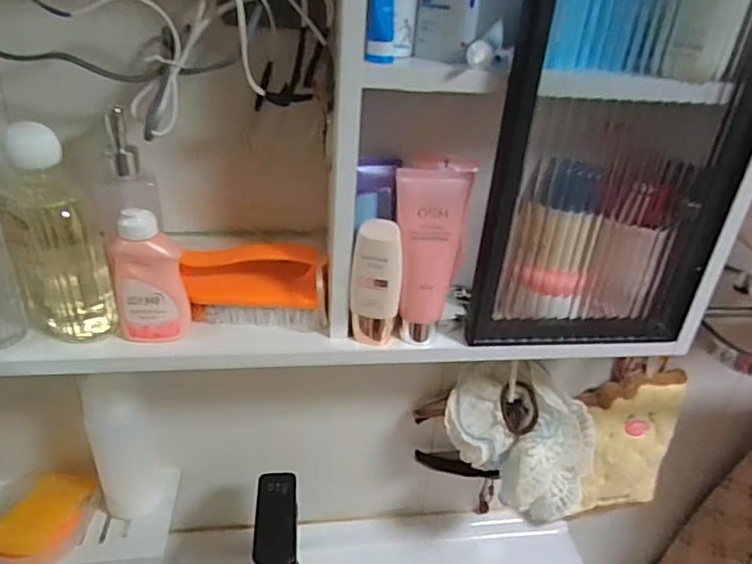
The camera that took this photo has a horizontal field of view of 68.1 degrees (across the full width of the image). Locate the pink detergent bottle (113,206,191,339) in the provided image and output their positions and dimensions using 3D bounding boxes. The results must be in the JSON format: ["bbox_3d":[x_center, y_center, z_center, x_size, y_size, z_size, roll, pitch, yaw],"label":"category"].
[{"bbox_3d":[-0.181,-0.004,0.446,0.054,0.106,0.029,-1,30,-10],"label":"pink detergent bottle"}]

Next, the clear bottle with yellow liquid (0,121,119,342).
[{"bbox_3d":[-0.250,-0.033,0.437,0.060,0.164,0.062,-15,35,-31],"label":"clear bottle with yellow liquid"}]

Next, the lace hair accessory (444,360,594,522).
[{"bbox_3d":[0.165,0.163,0.615,0.146,0.113,0.120,26,36,33],"label":"lace hair accessory"}]

